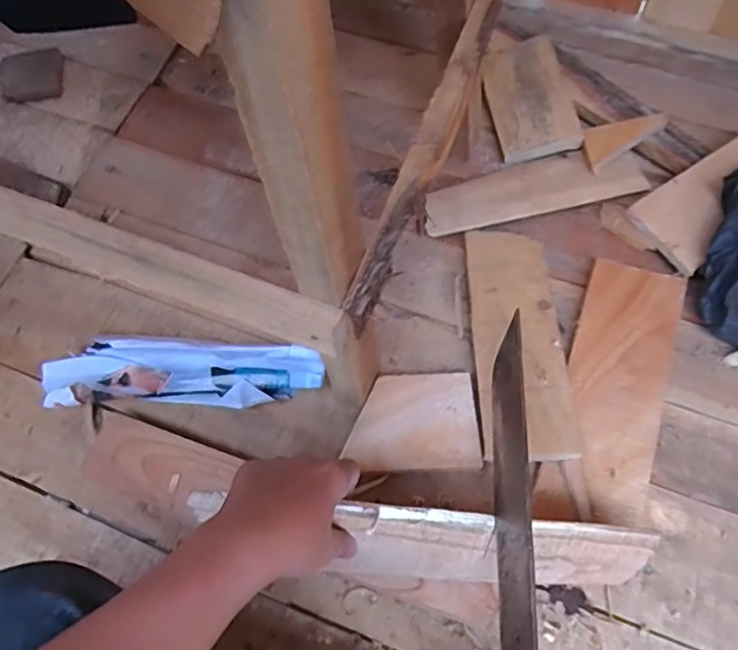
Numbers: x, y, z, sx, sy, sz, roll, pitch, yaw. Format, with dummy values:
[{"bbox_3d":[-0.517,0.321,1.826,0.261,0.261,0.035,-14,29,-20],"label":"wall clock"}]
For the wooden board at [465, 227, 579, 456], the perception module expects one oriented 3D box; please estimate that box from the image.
[{"bbox_3d":[0.148,0.008,0.585,0.085,0.017,0.253,-5,61,8],"label":"wooden board"}]

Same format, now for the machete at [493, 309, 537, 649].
[{"bbox_3d":[0.096,0.176,0.398,0.031,0.035,0.416,7,54,4],"label":"machete"}]

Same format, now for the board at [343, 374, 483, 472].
[{"bbox_3d":[0.041,0.091,0.557,0.121,0.017,0.094,-4,66,0],"label":"board"}]

